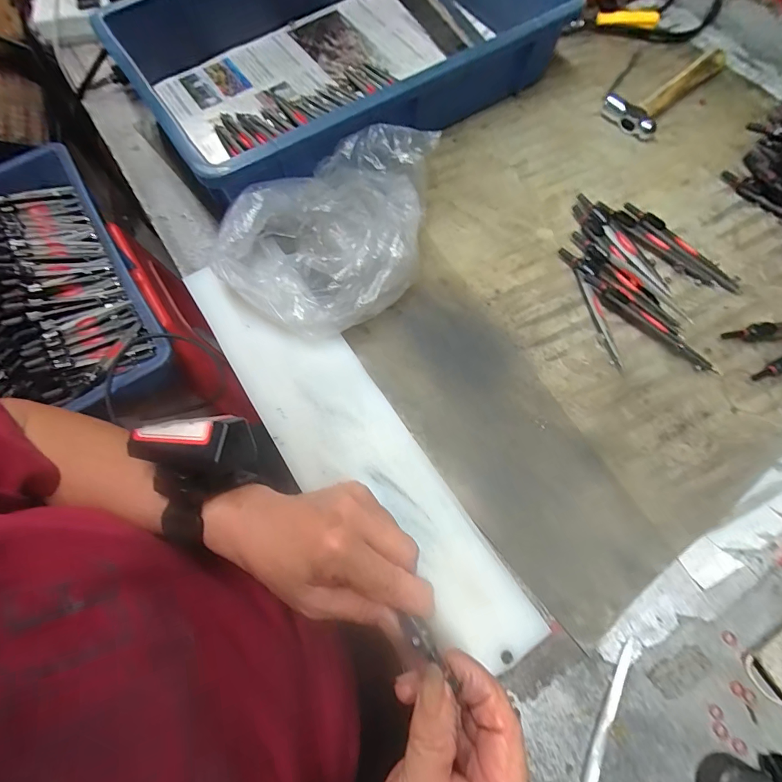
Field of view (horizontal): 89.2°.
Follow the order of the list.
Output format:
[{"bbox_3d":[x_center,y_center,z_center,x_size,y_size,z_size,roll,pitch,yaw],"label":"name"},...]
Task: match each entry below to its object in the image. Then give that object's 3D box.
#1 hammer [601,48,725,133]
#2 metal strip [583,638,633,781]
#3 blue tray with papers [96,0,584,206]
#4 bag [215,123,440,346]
[{"bbox_3d":[0.312,-0.341,0.447,0.154,0.019,0.058,-38,73,-12],"label":"hammer"},{"bbox_3d":[0.136,0.214,0.253,0.009,0.004,0.106,23,69,18],"label":"metal strip"},{"bbox_3d":[-0.059,-0.396,0.442,0.439,0.080,0.320,-34,72,-10],"label":"blue tray with papers"},{"bbox_3d":[-0.041,-0.149,0.361,0.153,0.064,0.222,38,75,14],"label":"bag"}]

